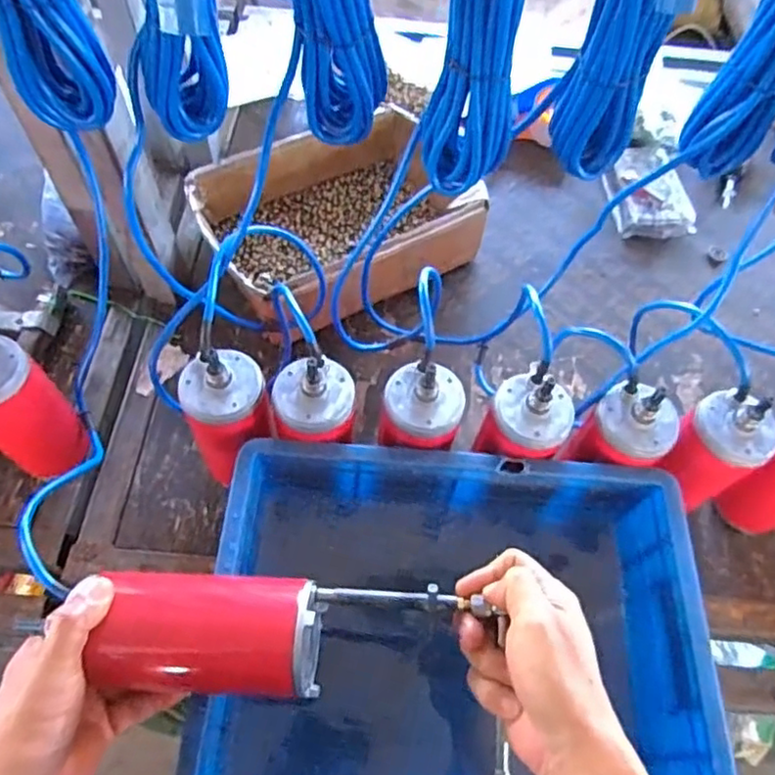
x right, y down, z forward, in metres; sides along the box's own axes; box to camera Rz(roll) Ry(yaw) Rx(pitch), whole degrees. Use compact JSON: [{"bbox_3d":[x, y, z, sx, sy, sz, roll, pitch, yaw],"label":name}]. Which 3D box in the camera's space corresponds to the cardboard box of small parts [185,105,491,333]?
[{"bbox_3d":[-0.066,-0.222,0.837,0.332,0.097,0.264,-29,66,-18],"label":"cardboard box of small parts"}]

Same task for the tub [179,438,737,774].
[{"bbox_3d":[0.055,0.231,0.570,0.394,0.184,0.297,4,60,-1],"label":"tub"}]

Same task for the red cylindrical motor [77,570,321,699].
[{"bbox_3d":[-0.120,0.169,0.426,0.147,0.062,0.069,4,60,-1],"label":"red cylindrical motor"}]

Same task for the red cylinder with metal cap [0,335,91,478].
[{"bbox_3d":[-0.361,0.027,0.617,0.065,0.192,0.080,36,64,16],"label":"red cylinder with metal cap"}]

